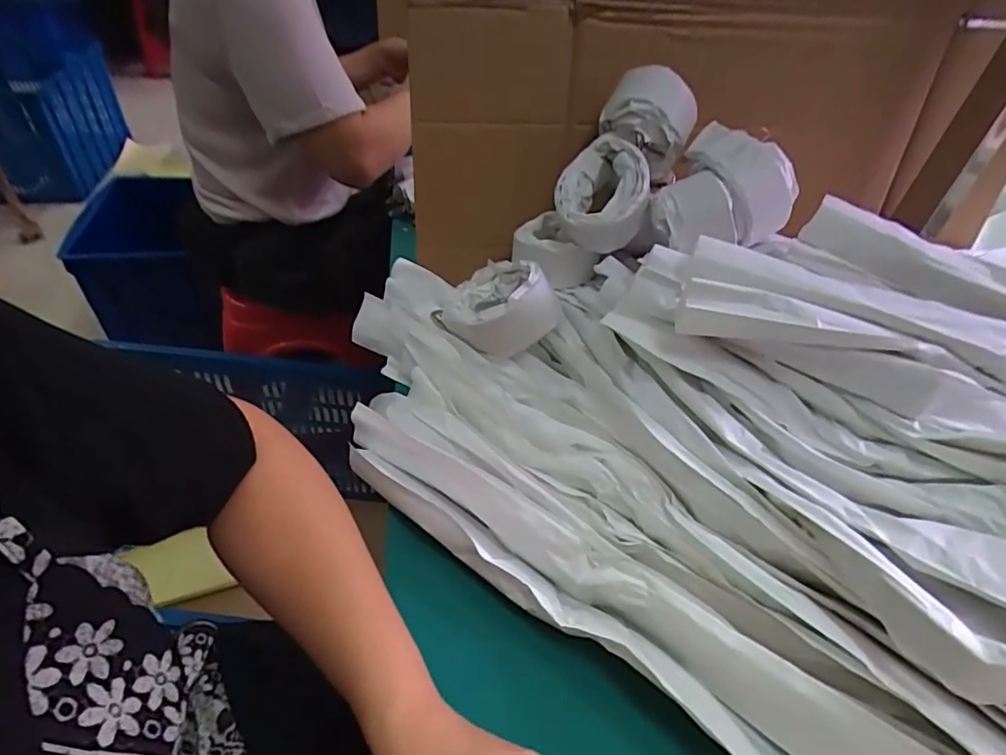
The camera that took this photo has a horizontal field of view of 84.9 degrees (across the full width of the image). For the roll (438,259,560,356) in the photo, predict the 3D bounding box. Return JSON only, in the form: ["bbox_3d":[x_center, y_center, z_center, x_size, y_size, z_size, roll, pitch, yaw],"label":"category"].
[{"bbox_3d":[0.003,-0.066,0.525,0.113,0.057,0.085,12,60,50],"label":"roll"}]

